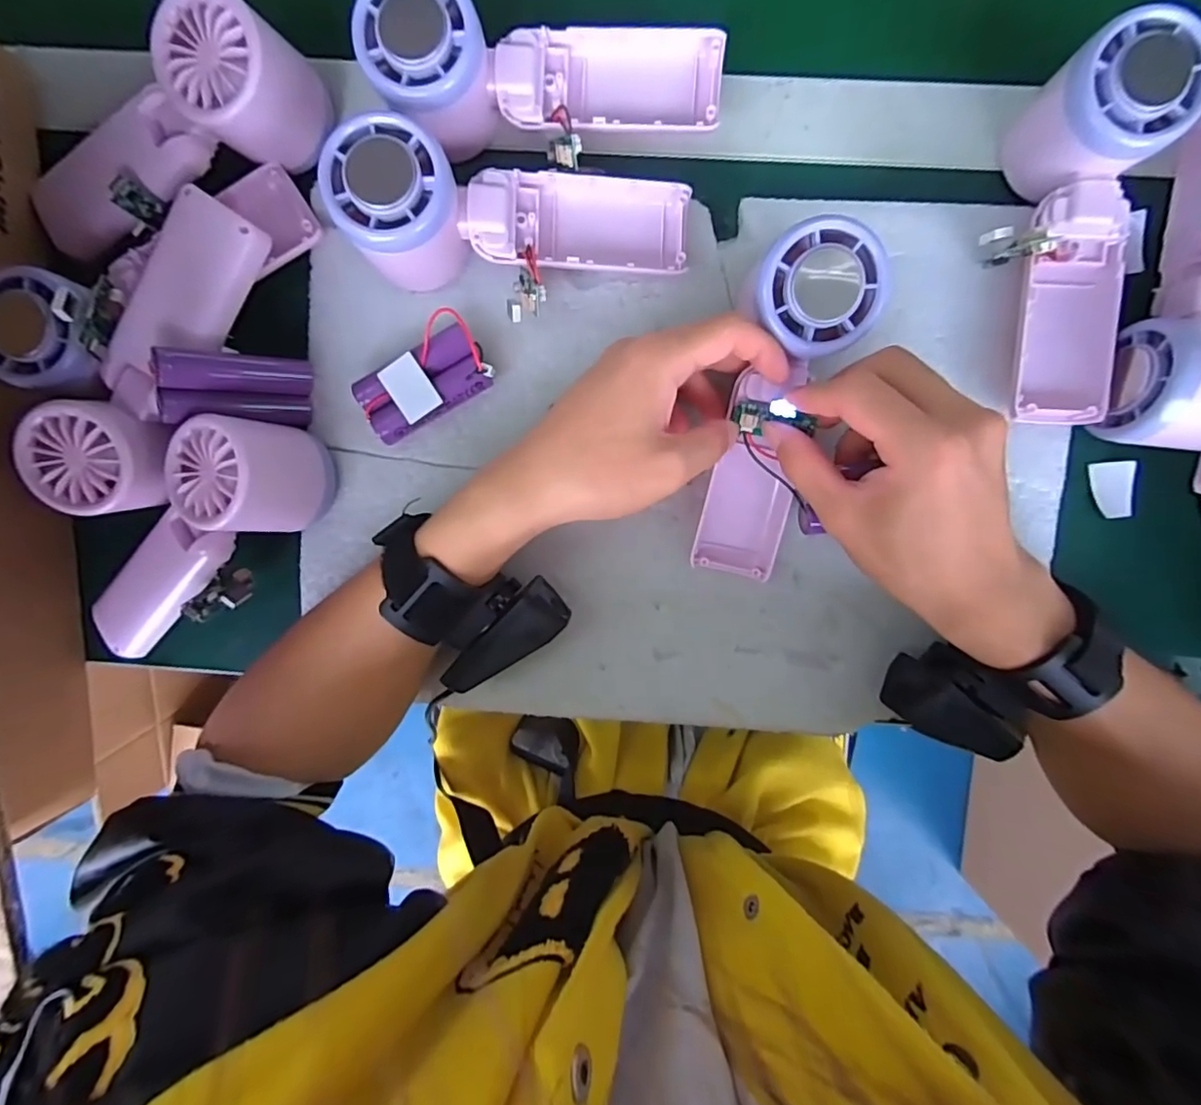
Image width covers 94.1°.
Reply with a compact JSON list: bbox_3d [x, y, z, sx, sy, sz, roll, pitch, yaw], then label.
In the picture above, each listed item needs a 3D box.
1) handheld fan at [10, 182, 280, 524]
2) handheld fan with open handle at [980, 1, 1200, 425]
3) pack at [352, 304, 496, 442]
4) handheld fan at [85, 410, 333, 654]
[{"bbox_3d":[-0.218,-0.094,0.280,0.052,0.048,0.160,30,97,-1],"label":"handheld fan"},{"bbox_3d":[0.222,-0.150,0.273,0.073,0.060,0.165,-5,110,1],"label":"handheld fan with open handle"},{"bbox_3d":[-0.091,-0.088,0.291,0.068,0.023,0.039,-32,94,6],"label":"pack"},{"bbox_3d":[-0.203,-0.011,0.288,0.061,0.051,0.136,43,97,-3],"label":"handheld fan"}]

